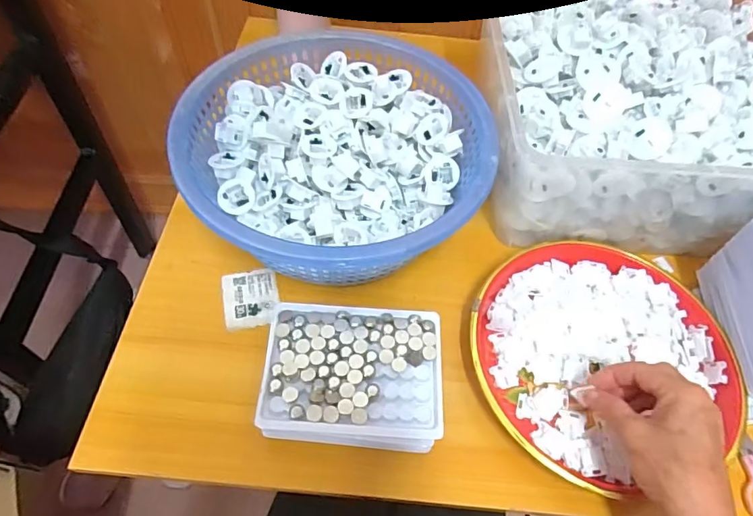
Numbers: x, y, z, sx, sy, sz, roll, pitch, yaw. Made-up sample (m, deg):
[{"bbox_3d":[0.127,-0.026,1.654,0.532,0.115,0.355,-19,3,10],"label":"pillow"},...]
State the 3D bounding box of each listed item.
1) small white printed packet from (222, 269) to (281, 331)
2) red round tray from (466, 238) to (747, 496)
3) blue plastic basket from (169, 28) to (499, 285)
[{"bbox_3d":[-0.114,0.036,0.447,0.048,0.006,0.057,-12,59,-10],"label":"small white printed packet"},{"bbox_3d":[0.188,0.078,0.420,0.212,0.024,0.205,1,57,-2],"label":"red round tray"},{"bbox_3d":[-0.041,-0.097,0.472,0.263,0.105,0.252,1,57,-2],"label":"blue plastic basket"}]

